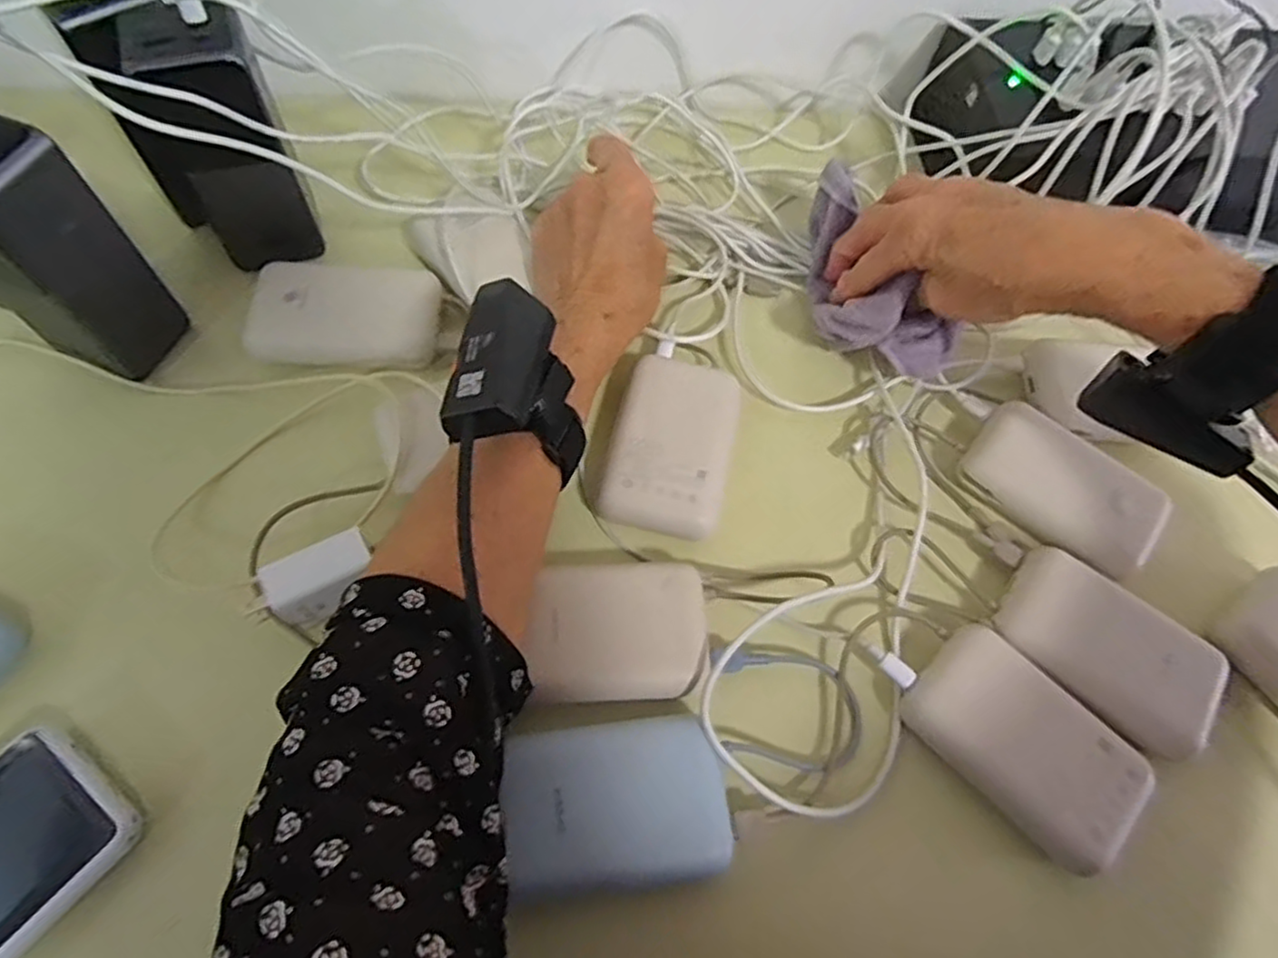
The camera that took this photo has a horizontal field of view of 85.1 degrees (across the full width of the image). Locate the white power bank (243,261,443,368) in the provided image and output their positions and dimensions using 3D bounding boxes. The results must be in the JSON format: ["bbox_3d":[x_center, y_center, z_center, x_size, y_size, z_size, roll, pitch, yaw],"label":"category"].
[{"bbox_3d":[-0.167,-0.094,0.398,0.102,0.024,0.065,6,64,-2],"label":"white power bank"}]

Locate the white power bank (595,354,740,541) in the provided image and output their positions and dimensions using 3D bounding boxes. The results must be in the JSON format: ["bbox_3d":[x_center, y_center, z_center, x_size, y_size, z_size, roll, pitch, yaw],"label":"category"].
[{"bbox_3d":[0.017,-0.019,0.377,0.063,0.020,0.106,14,64,1],"label":"white power bank"}]

